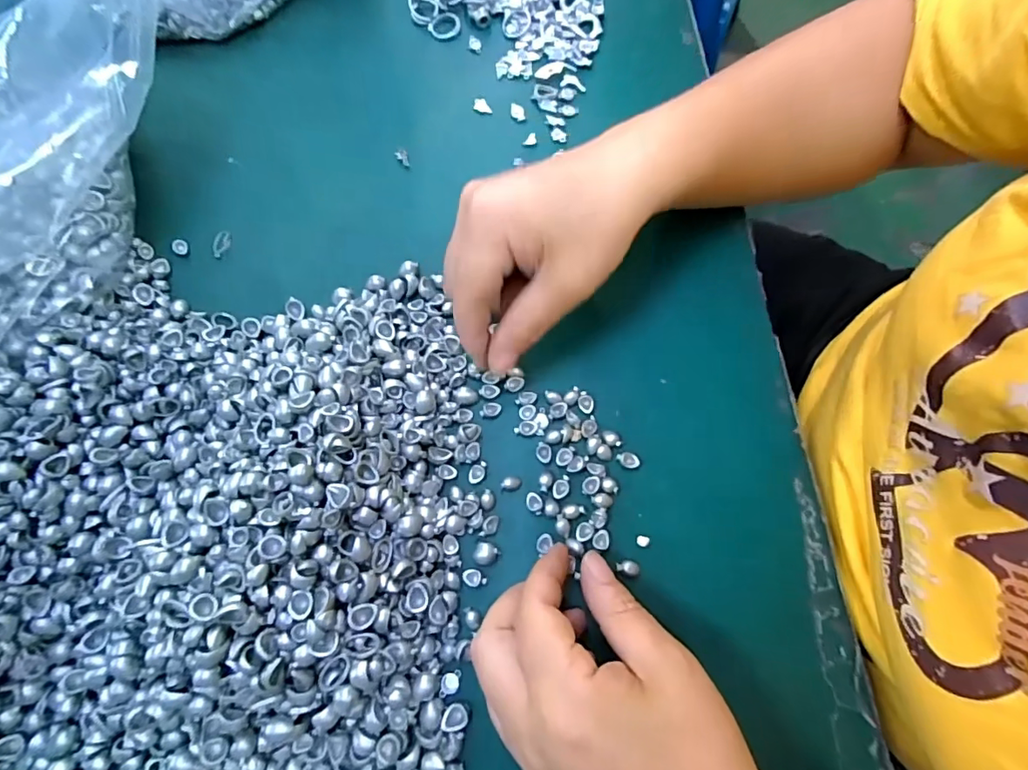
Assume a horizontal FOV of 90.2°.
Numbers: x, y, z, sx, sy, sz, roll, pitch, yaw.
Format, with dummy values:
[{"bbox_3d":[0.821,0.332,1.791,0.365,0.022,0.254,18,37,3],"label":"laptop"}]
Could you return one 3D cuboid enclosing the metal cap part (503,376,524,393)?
[{"bbox_3d":[0.000,-0.001,0.270,0.011,0.004,0.008,1,73,2],"label":"metal cap part"}]

